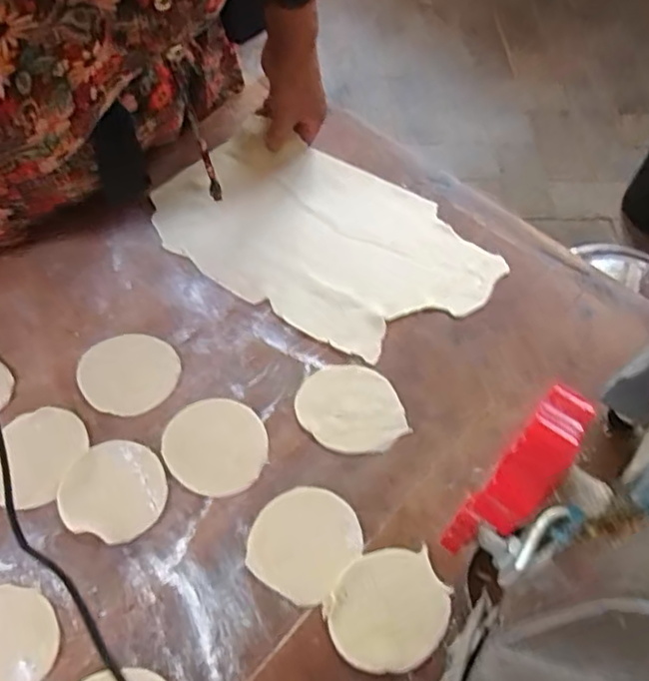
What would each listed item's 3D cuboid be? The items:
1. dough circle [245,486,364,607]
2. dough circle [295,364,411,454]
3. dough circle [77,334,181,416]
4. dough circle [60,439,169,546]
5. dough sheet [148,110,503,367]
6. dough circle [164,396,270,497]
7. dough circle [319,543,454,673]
[{"bbox_3d":[-0.014,0.150,0.470,0.074,0.004,0.080,1,60,-2],"label":"dough circle"},{"bbox_3d":[0.021,0.057,0.524,0.081,0.008,0.083,1,60,-2],"label":"dough circle"},{"bbox_3d":[-0.170,0.027,0.540,0.084,0.004,0.073,16,60,7],"label":"dough circle"},{"bbox_3d":[-0.164,0.115,0.487,0.078,0.005,0.074,1,60,-2],"label":"dough circle"},{"bbox_3d":[-0.005,-0.106,0.627,0.328,0.011,0.201,33,63,17],"label":"dough sheet"},{"bbox_3d":[-0.089,0.085,0.508,0.084,0.004,0.077,1,60,-2],"label":"dough circle"},{"bbox_3d":[0.047,0.190,0.447,0.076,0.007,0.087,37,65,18],"label":"dough circle"}]

